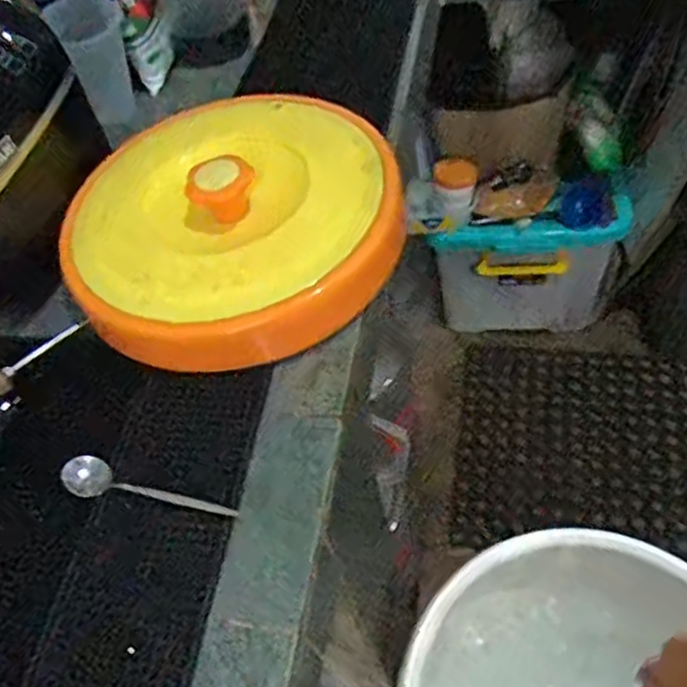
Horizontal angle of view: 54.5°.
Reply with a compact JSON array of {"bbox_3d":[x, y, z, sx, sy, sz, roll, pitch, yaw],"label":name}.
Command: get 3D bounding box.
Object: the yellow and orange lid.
[{"bbox_3d":[-0.096,-0.115,0.575,0.278,0.063,0.275,-6,52,7],"label":"yellow and orange lid"}]

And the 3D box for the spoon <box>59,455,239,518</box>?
[{"bbox_3d":[-0.133,0.099,0.461,0.125,0.015,0.028,6,55,16],"label":"spoon"}]

